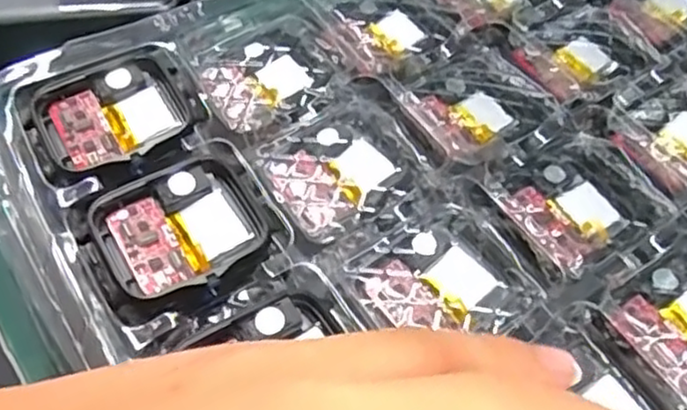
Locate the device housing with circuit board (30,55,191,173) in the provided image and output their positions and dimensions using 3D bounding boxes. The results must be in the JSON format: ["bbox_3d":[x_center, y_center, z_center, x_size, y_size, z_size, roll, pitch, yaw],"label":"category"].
[{"bbox_3d":[-0.071,-0.028,0.216,0.043,0.008,0.037,-23,58,-20],"label":"device housing with circuit board"}]

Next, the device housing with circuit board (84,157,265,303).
[{"bbox_3d":[-0.044,0.007,0.195,0.043,0.011,0.037,-26,59,-22],"label":"device housing with circuit board"}]

